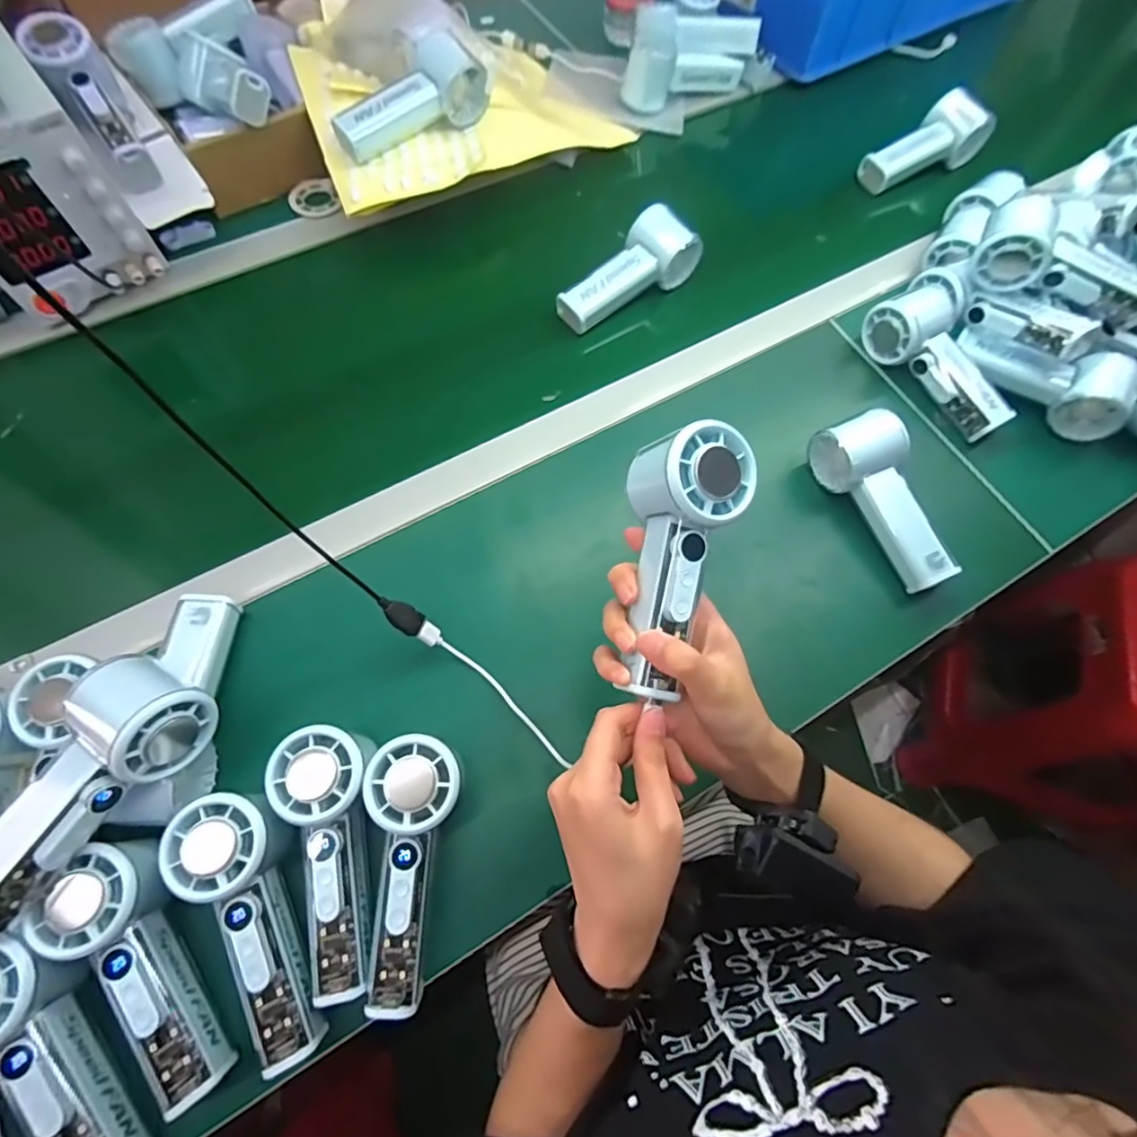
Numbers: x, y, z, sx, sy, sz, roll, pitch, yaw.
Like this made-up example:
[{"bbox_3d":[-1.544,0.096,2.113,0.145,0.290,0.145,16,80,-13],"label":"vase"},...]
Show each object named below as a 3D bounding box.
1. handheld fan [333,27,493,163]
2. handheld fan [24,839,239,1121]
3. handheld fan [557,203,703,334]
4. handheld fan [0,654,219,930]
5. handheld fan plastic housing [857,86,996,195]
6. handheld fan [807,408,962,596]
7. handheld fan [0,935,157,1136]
[{"bbox_3d":[-0.158,-0.454,0.558,0.153,0.050,0.070,-32,72,-14],"label":"handheld fan"},{"bbox_3d":[-0.240,0.225,0.330,0.063,0.039,0.142,-30,87,-14],"label":"handheld fan"},{"bbox_3d":[0.053,-0.291,0.563,0.149,0.045,0.067,-32,72,-14],"label":"handheld fan"},{"bbox_3d":[-0.272,0.126,0.325,0.068,0.060,0.150,27,69,9],"label":"handheld fan"},{"bbox_3d":[0.397,-0.474,0.653,0.140,0.057,0.068,-31,71,-14],"label":"handheld fan plastic housing"},{"bbox_3d":[0.260,-0.056,0.473,0.055,0.058,0.150,-23,70,-11],"label":"handheld fan"},{"bbox_3d":[-0.278,0.261,0.309,0.057,0.040,0.151,-37,89,-16],"label":"handheld fan"}]

